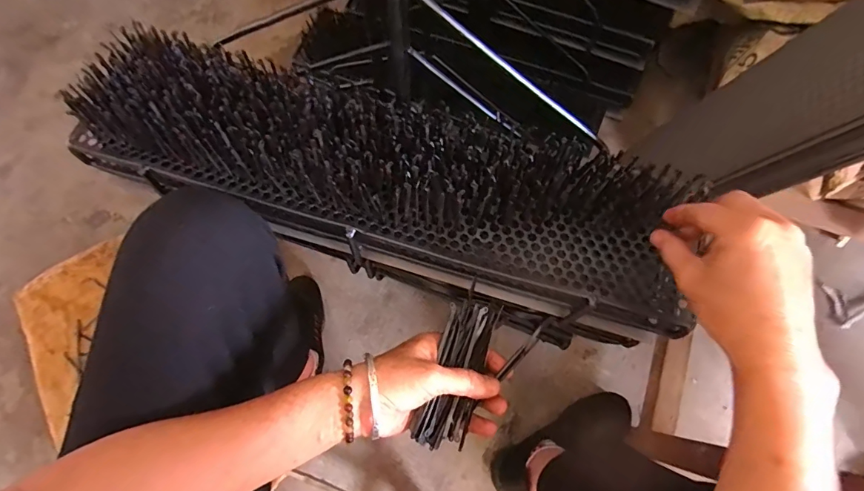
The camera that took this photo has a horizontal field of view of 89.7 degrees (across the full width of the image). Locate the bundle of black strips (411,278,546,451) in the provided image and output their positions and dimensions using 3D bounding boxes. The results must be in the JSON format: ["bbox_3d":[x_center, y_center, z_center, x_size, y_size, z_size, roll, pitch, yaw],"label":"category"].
[{"bbox_3d":[0.034,0.106,0.355,0.072,0.019,0.126,23,73,8],"label":"bundle of black strips"}]

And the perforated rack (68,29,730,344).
[{"bbox_3d":[-0.050,-0.064,0.422,0.580,0.110,0.146,18,73,1],"label":"perforated rack"}]

